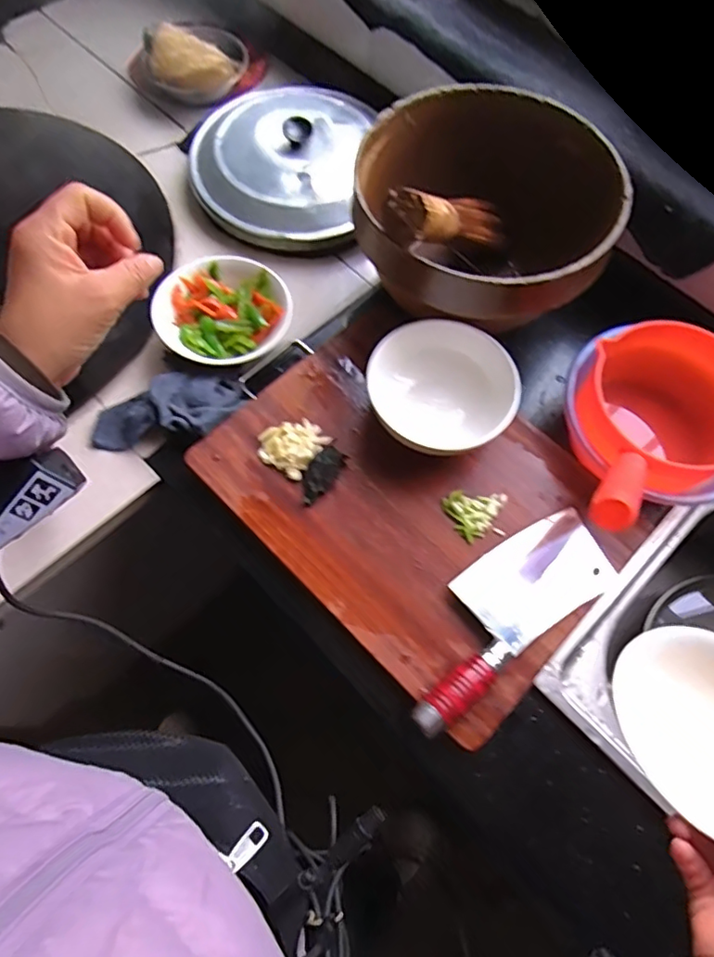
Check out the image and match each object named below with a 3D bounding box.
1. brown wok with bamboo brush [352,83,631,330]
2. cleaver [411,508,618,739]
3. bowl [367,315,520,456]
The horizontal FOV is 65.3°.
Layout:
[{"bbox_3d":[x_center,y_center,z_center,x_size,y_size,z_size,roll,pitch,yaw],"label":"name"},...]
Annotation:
[{"bbox_3d":[0.138,-0.297,0.623,0.271,0.159,0.274,17,68,4],"label":"brown wok with bamboo brush"},{"bbox_3d":[0.142,0.120,0.533,0.268,0.032,0.092,-30,68,-22],"label":"cleaver"},{"bbox_3d":[0.083,-0.089,0.583,0.141,0.070,0.149,1,68,-2],"label":"bowl"}]

